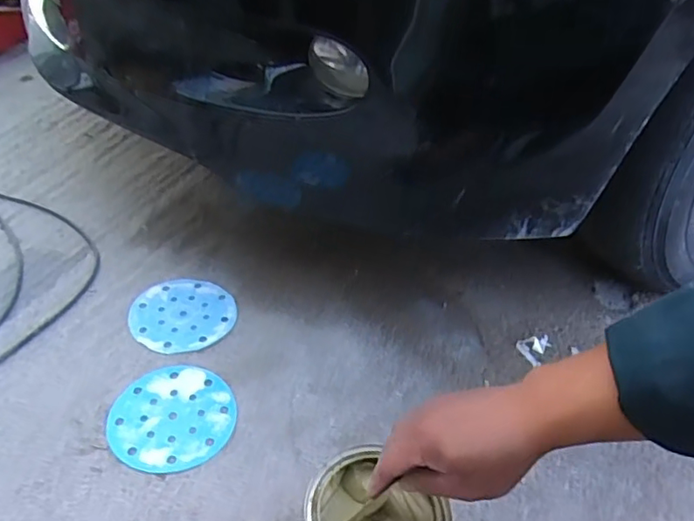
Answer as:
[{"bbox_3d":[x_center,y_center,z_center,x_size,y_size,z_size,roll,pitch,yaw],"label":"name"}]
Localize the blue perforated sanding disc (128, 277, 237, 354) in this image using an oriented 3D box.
[{"bbox_3d":[-0.230,0.074,0.802,0.141,0.005,0.135,3,41,-3],"label":"blue perforated sanding disc"}]

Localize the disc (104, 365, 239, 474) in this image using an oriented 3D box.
[{"bbox_3d":[-0.204,0.182,0.676,0.140,0.005,0.139,4,39,-3],"label":"disc"}]

